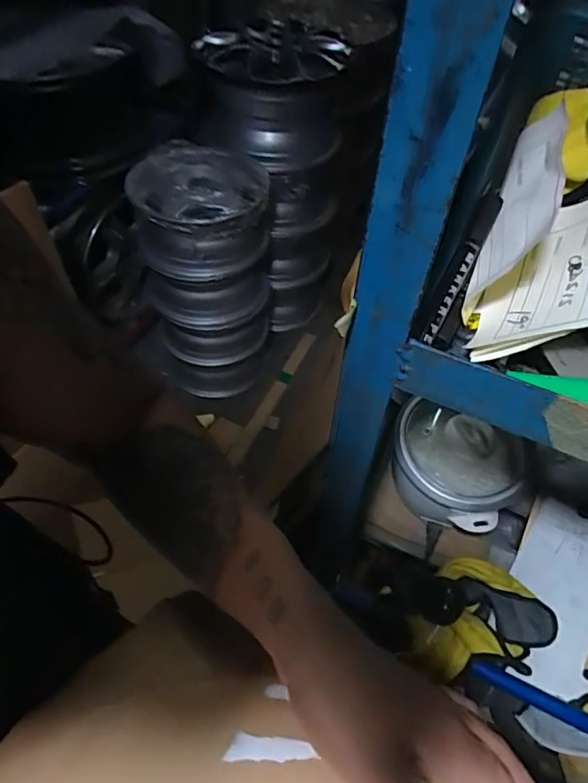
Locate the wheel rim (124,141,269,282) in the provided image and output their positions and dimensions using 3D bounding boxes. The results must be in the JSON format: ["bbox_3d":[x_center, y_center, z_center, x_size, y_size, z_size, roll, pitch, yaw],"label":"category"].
[{"bbox_3d":[-0.269,-0.538,1.529,0.387,0.222,0.422,3,52,-1],"label":"wheel rim"}]

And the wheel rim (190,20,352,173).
[{"bbox_3d":[-0.080,-0.943,1.606,0.472,0.264,0.444,-4,52,-7],"label":"wheel rim"}]

